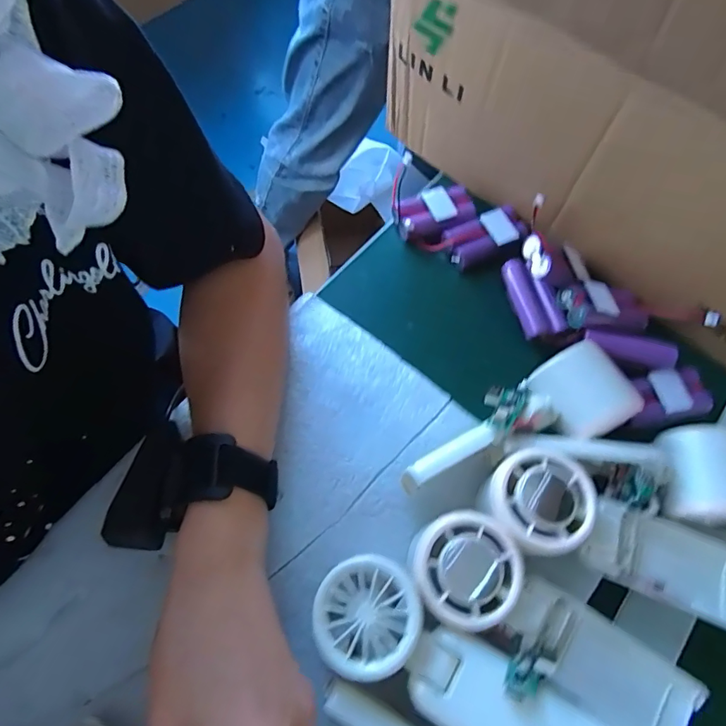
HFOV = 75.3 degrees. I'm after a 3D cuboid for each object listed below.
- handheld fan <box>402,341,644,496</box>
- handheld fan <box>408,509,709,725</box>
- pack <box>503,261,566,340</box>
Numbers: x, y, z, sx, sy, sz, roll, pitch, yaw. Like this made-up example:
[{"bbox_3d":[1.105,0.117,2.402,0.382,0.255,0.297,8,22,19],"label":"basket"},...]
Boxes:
[{"bbox_3d":[0.100,0.044,0.304,0.155,0.050,0.056,-27,71,-13],"label":"handheld fan"},{"bbox_3d":[0.096,0.144,0.248,0.163,0.045,0.057,35,70,12],"label":"handheld fan"},{"bbox_3d":[0.133,-0.051,0.374,0.030,0.019,0.066,-25,71,13],"label":"pack"}]

